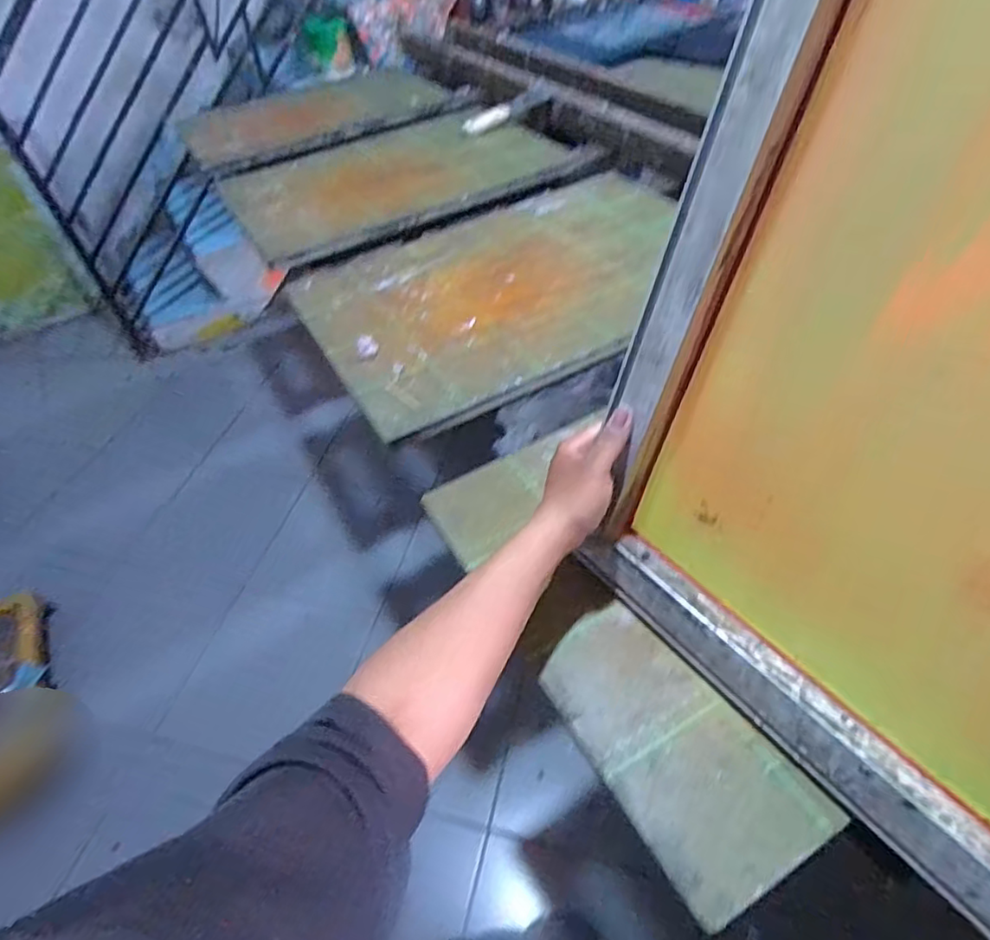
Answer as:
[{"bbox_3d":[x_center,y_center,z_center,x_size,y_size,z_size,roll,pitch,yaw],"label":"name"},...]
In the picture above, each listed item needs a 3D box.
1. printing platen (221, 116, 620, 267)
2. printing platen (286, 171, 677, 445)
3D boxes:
[{"bbox_3d":[-0.161,-0.539,1.131,0.601,0.025,0.381,-22,48,-13],"label":"printing platen"},{"bbox_3d":[0.020,-0.276,0.858,0.553,0.022,0.416,-26,49,-17],"label":"printing platen"}]

